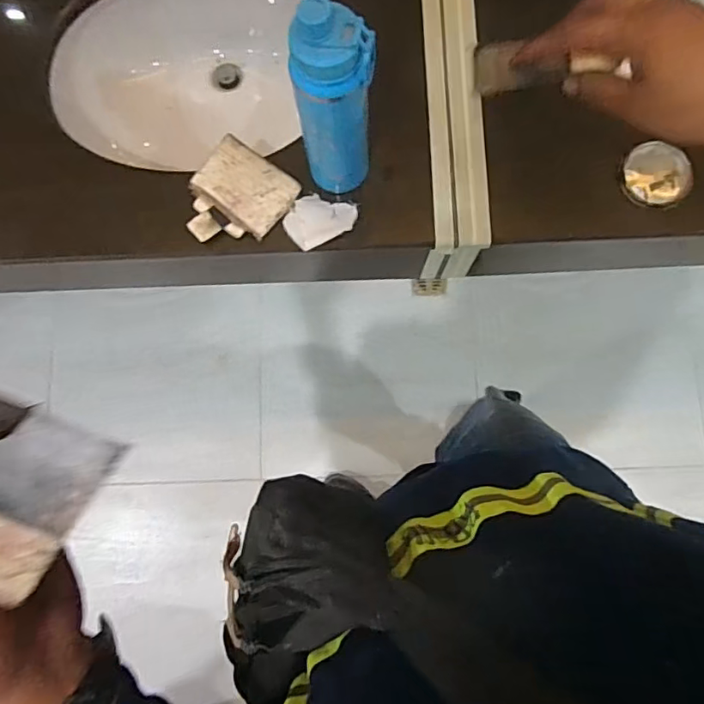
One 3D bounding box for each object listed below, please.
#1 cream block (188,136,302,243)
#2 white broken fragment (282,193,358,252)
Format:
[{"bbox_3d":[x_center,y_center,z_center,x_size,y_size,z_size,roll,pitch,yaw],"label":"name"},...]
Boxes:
[{"bbox_3d":[-0.145,-0.223,0.720,0.129,0.013,0.095,36,82,7],"label":"cream block"},{"bbox_3d":[-0.044,-0.182,0.720,0.094,0.013,0.068,-24,80,-3],"label":"white broken fragment"}]

